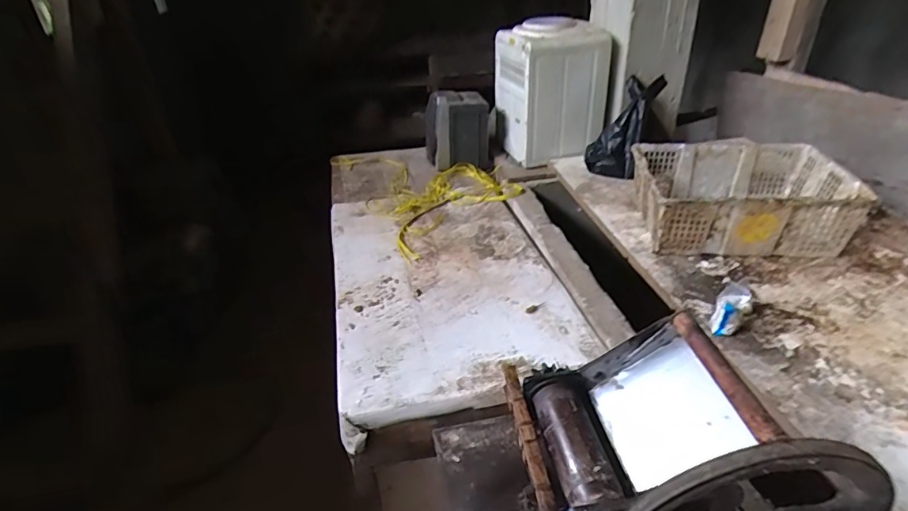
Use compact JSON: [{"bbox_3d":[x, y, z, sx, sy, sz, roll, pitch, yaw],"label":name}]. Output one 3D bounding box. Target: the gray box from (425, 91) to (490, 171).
[{"bbox_3d":[0.011,-0.467,1.807,0.243,0.241,0.175,-3,33,1],"label":"gray box"}]

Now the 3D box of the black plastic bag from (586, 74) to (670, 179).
[{"bbox_3d":[0.558,-0.418,1.565,0.108,0.342,0.184,18,11,-45],"label":"black plastic bag"}]

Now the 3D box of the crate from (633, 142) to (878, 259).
[{"bbox_3d":[0.731,-0.154,1.263,0.462,0.165,0.335,1,33,7],"label":"crate"}]

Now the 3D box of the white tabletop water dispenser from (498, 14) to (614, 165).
[{"bbox_3d":[0.346,-0.602,1.732,0.333,0.408,0.316,-9,33,-7],"label":"white tabletop water dispenser"}]

